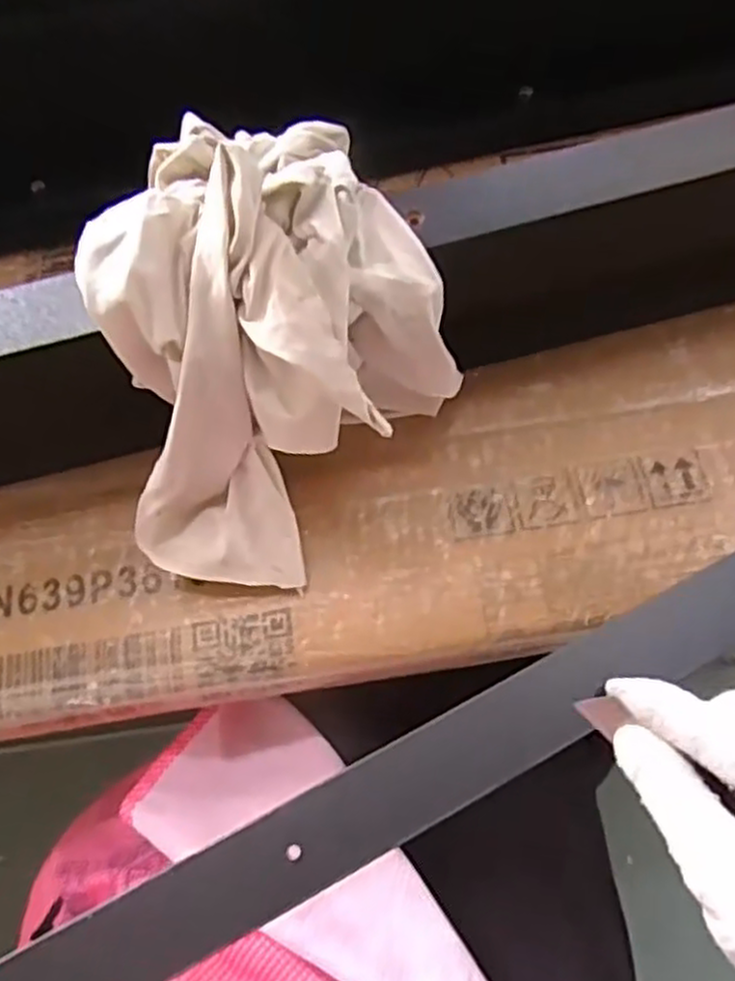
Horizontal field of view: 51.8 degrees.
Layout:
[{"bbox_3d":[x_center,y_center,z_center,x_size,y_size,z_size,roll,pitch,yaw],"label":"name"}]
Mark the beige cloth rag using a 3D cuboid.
[{"bbox_3d":[-0.053,-0.055,0.364,0.149,0.154,0.185,31,73,13],"label":"beige cloth rag"}]

